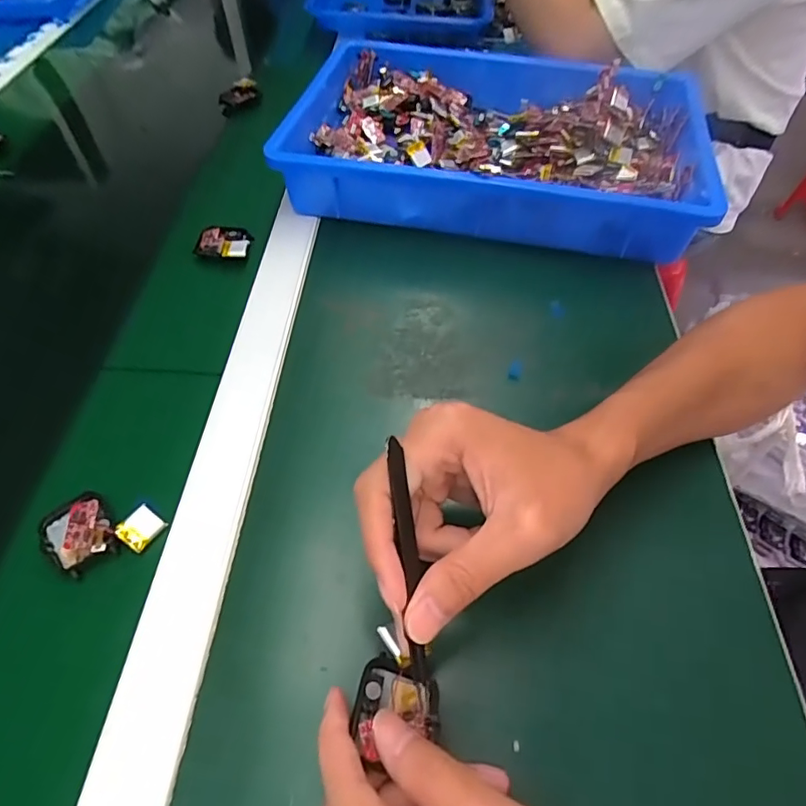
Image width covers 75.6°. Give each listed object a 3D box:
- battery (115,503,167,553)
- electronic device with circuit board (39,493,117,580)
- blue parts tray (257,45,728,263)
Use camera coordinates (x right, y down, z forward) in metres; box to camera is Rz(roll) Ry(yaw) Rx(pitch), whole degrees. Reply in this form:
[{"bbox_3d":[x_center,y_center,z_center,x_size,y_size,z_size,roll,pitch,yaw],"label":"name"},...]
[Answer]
[{"bbox_3d":[-0.154,0.073,0.305,0.020,0.004,0.022,45,54,-3],"label":"battery"},{"bbox_3d":[-0.189,0.076,0.303,0.037,0.012,0.045,-36,61,-20],"label":"electronic device with circuit board"},{"bbox_3d":[0.083,-0.265,0.510,0.380,0.070,0.268,9,57,9],"label":"blue parts tray"}]

